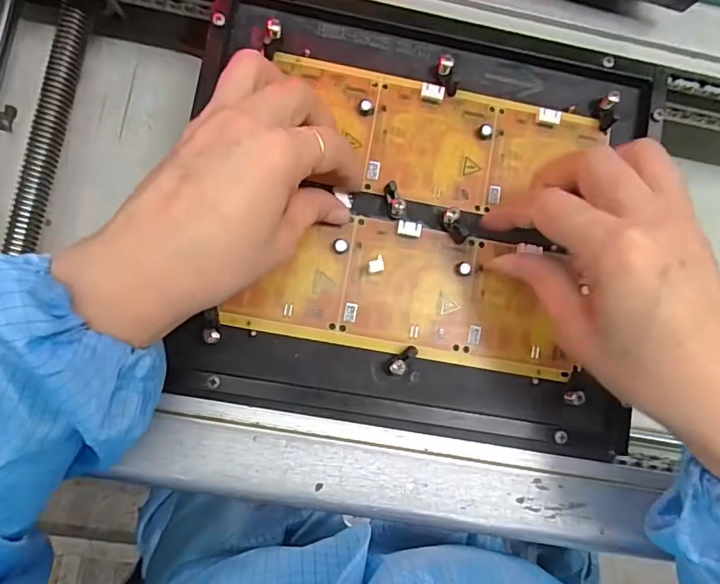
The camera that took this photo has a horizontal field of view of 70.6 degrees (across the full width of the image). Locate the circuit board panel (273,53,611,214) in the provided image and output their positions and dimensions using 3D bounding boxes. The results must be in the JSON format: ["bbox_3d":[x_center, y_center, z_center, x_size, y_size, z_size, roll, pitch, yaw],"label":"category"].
[{"bbox_3d":[0.045,-0.085,0.295,0.182,0.007,0.067,13,86,-4],"label":"circuit board panel"}]

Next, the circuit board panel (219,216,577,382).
[{"bbox_3d":[0.028,-0.001,0.289,0.186,0.004,0.070,10,86,-4],"label":"circuit board panel"}]

